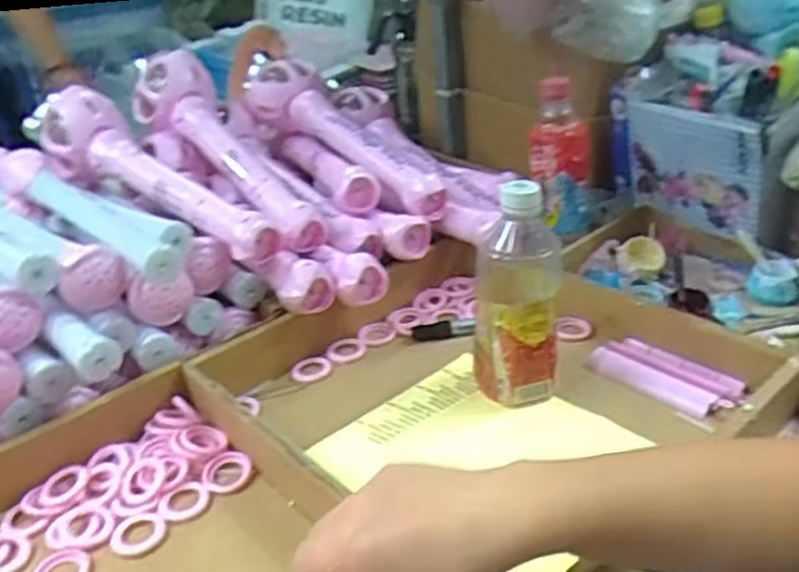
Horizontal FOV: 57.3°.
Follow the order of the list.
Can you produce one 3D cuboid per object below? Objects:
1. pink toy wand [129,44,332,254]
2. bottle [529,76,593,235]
[{"bbox_3d":[-0.182,-0.145,0.768,0.077,0.069,0.317,-26,57,-32],"label":"pink toy wand"},{"bbox_3d":[0.173,-0.139,0.777,0.064,0.155,0.071,4,31,14],"label":"bottle"}]

